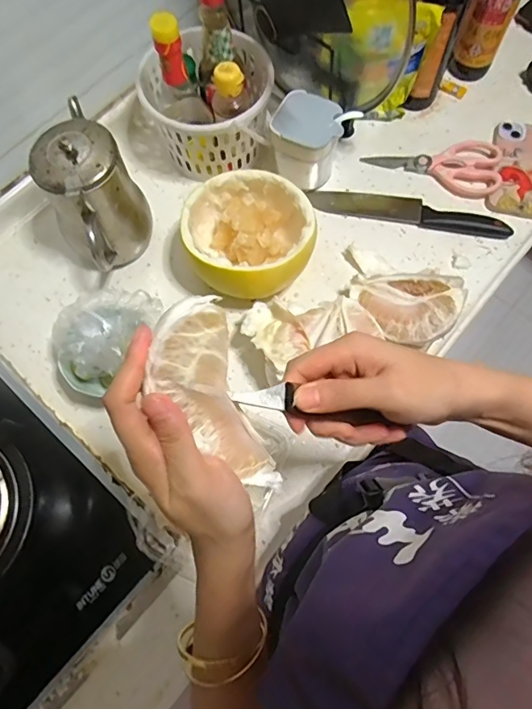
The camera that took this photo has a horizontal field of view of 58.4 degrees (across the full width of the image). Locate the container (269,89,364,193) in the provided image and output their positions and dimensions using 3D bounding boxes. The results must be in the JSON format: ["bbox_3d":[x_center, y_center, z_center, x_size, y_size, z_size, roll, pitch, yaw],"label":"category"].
[{"bbox_3d":[0.059,-0.284,0.654,0.097,0.100,0.084,27,73,10],"label":"container"}]

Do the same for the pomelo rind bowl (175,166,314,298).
[{"bbox_3d":[-0.022,-0.143,0.611,0.147,0.092,0.149,0,70,0],"label":"pomelo rind bowl"}]

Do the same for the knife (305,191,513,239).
[{"bbox_3d":[0.199,-0.205,0.669,0.272,0.013,0.044,12,71,5],"label":"knife"}]

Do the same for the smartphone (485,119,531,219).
[{"bbox_3d":[0.367,-0.273,0.684,0.078,0.014,0.163,15,71,6],"label":"smartphone"}]

